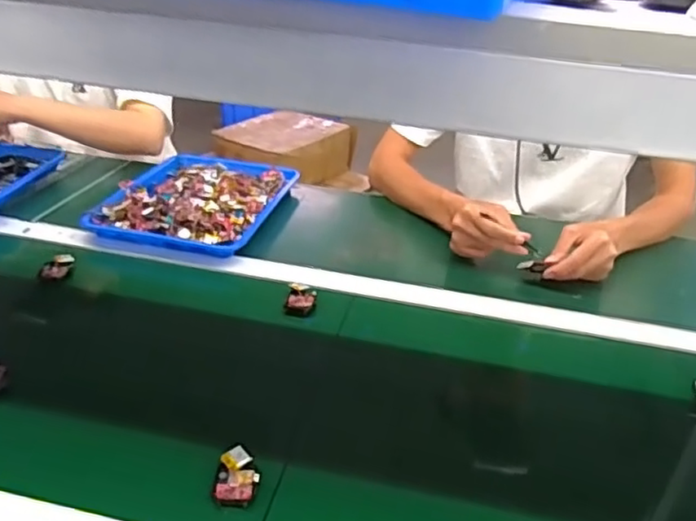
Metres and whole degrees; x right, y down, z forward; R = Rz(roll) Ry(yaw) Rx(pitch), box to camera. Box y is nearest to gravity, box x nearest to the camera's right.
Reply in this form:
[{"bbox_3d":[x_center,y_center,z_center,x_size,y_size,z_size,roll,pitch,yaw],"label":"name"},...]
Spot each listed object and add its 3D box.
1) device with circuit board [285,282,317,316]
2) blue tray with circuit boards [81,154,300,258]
[{"bbox_3d":[-0.059,0.049,0.815,0.036,0.006,0.052,14,46,-3],"label":"device with circuit board"},{"bbox_3d":[-0.233,-0.104,1.026,0.240,0.035,0.303,9,31,9],"label":"blue tray with circuit boards"}]

